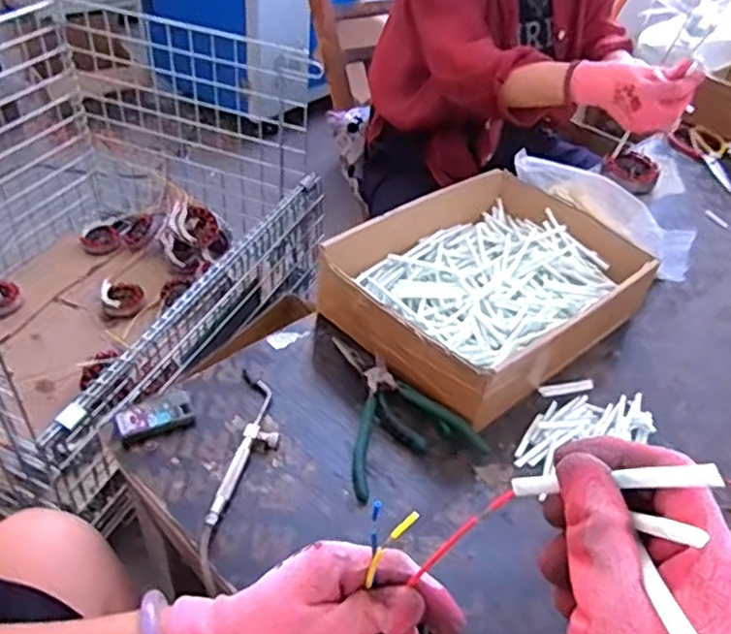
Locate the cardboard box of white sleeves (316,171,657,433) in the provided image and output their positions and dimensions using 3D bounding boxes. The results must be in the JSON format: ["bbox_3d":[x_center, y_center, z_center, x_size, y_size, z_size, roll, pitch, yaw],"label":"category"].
[{"bbox_3d":[0.139,-0.038,0.741,0.322,0.074,0.232,-26,50,-32],"label":"cardboard box of white sleeves"}]

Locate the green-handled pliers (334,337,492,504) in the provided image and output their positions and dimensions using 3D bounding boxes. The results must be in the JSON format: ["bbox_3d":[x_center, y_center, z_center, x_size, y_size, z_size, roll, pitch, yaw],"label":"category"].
[{"bbox_3d":[0.025,0.080,0.647,0.118,0.033,0.184,-8,43,-16],"label":"green-handled pliers"}]

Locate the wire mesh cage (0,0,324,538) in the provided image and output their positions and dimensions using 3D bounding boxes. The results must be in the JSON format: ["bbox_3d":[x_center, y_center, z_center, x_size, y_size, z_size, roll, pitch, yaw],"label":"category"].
[{"bbox_3d":[-0.555,-0.176,1.245,0.709,0.532,0.845,18,42,14],"label":"wire mesh cage"}]

